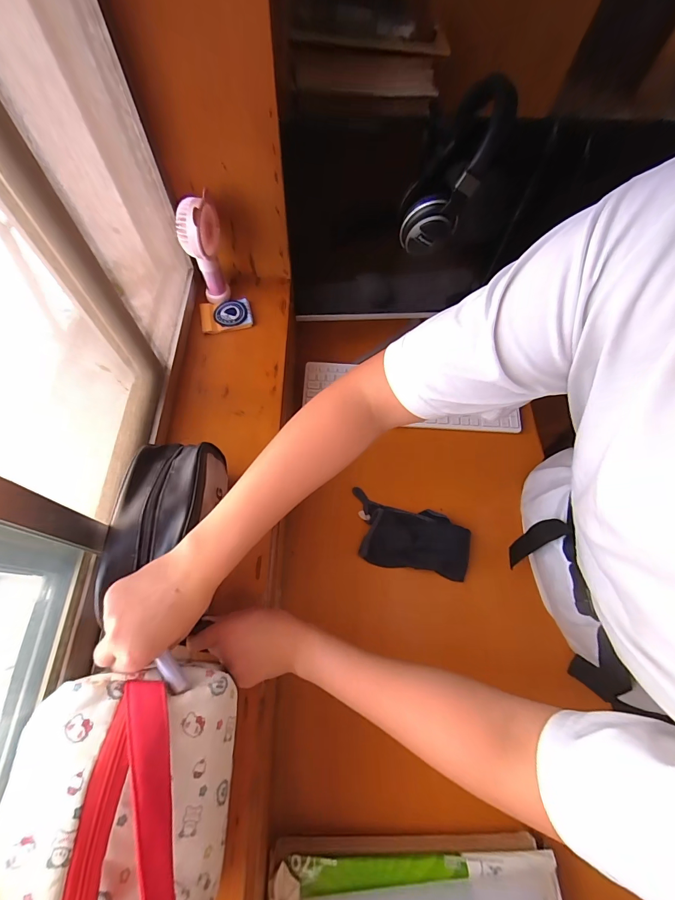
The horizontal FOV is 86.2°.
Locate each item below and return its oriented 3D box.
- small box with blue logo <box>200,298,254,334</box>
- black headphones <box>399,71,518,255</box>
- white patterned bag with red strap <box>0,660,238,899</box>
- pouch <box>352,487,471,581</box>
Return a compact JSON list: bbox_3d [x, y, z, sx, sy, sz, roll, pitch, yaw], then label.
[{"bbox_3d":[-0.202,-0.244,0.655,0.090,0.012,0.065,-10,66,-7],"label":"small box with blue logo"},{"bbox_3d":[0.154,-0.386,0.504,0.102,0.165,0.137,23,66,7],"label":"black headphones"},{"bbox_3d":[-0.174,0.302,0.284,0.153,0.087,0.222,1,65,-3],"label":"white patterned bag with red strap"},{"bbox_3d":[0.124,0.145,0.618,0.202,0.033,0.114,13,65,3],"label":"pouch"}]

